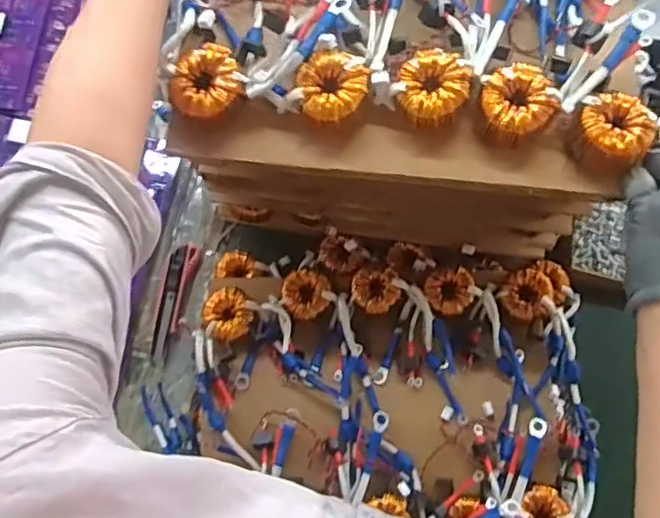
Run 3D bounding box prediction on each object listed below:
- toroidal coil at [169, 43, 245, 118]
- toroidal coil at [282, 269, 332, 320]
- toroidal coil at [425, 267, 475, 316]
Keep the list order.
[{"bbox_3d":[-0.099,-0.140,0.483,0.054,0.028,0.049,-26,78,-6],"label":"toroidal coil"},{"bbox_3d":[-0.029,0.042,0.703,0.055,0.031,0.054,0,77,0],"label":"toroidal coil"},{"bbox_3d":[0.138,0.039,0.702,0.053,0.030,0.053,0,77,0],"label":"toroidal coil"}]

